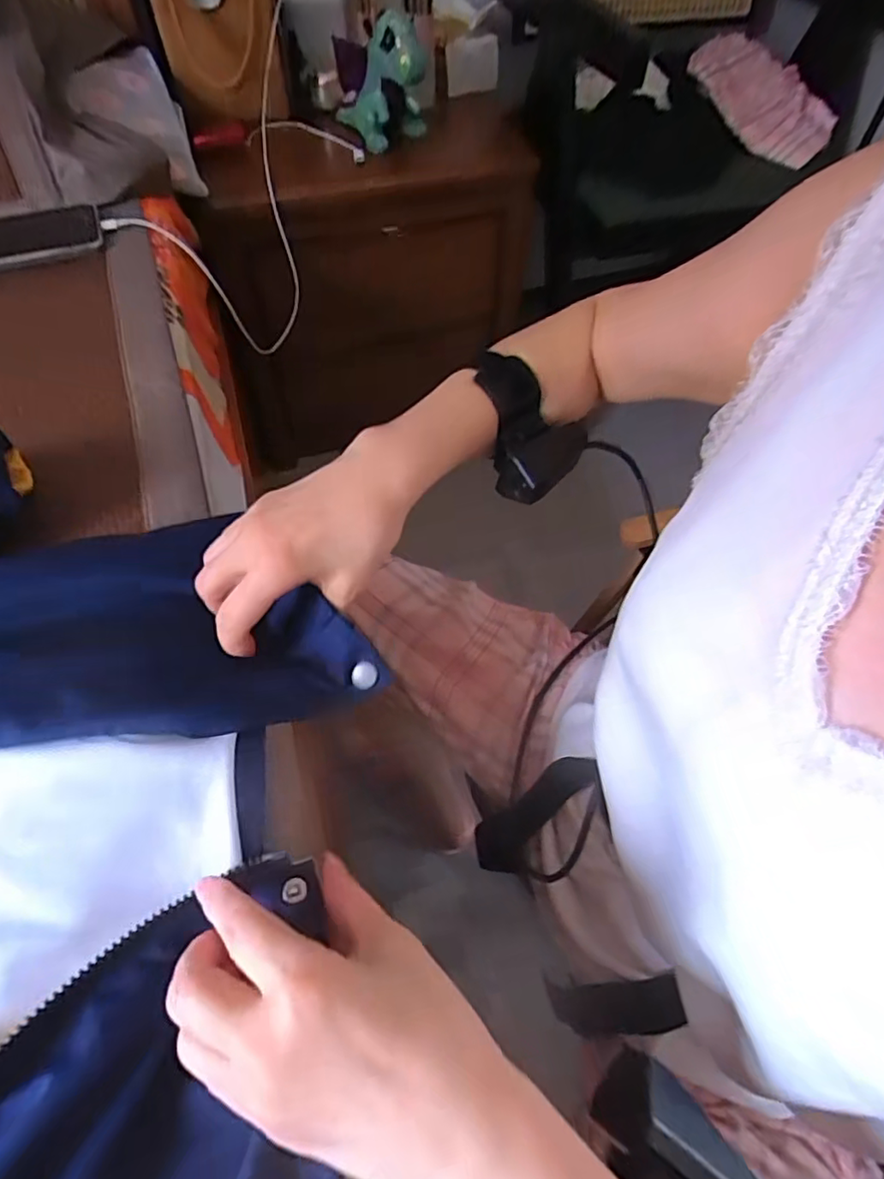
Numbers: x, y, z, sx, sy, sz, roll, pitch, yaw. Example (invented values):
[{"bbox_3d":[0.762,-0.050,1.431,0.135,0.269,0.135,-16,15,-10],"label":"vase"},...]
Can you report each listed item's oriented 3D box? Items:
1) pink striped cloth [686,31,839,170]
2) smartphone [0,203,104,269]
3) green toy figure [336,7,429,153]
[{"bbox_3d":[0.511,-0.791,0.939,0.146,0.021,0.262,-34,83,-4],"label":"pink striped cloth"},{"bbox_3d":[-0.434,-0.359,0.597,0.160,0.018,0.084,-21,59,-14],"label":"smartphone"},{"bbox_3d":[-0.087,-0.698,0.802,0.129,0.136,0.114,-1,57,-2],"label":"green toy figure"}]

